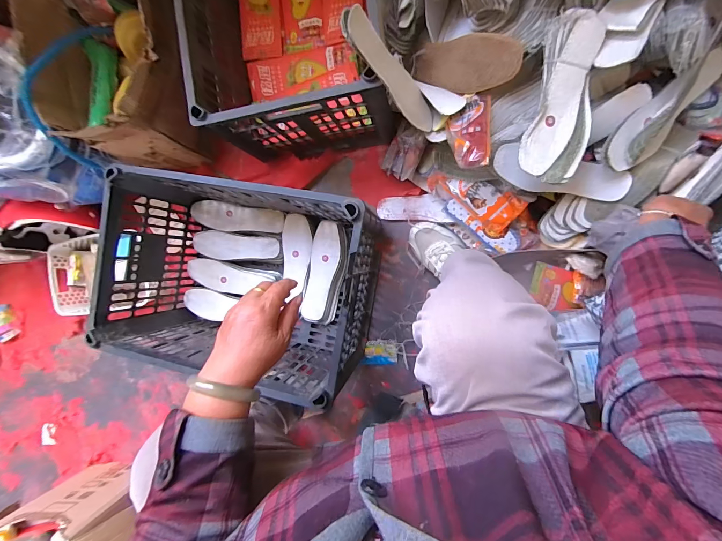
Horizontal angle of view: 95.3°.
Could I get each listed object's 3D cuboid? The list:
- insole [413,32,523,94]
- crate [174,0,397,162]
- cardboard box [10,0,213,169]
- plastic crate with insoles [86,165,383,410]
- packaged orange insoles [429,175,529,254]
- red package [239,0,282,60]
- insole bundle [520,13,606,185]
[{"bbox_3d":[0.165,-0.340,0.546,0.192,0.013,0.078,24,132,45],"label":"insole"},{"bbox_3d":[-0.137,-0.523,0.641,0.327,0.254,0.502,-7,90,8],"label":"crate"},{"bbox_3d":[-0.496,-0.444,0.691,0.283,0.219,0.391,-9,90,8],"label":"cardboard box"},{"bbox_3d":[-0.245,0.017,0.687,0.505,0.277,0.343,10,93,8],"label":"plastic crate with insoles"},{"bbox_3d":[0.237,-0.131,0.662,0.210,0.110,0.033,37,52,15],"label":"packaged orange insoles"},{"bbox_3d":[-0.221,-0.589,0.711,0.085,0.021,0.244,-3,91,8],"label":"red package"},{"bbox_3d":[0.295,-0.244,0.471,0.088,0.039,0.222,14,93,8],"label":"insole bundle"}]

